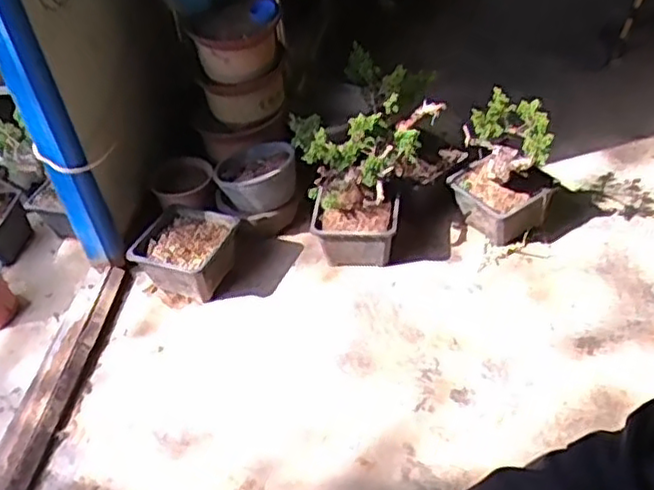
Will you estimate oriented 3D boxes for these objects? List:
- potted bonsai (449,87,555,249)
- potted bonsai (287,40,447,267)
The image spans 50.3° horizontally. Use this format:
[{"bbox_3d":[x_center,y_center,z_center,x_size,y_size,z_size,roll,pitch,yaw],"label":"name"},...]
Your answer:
[{"bbox_3d":[0.342,-0.147,1.327,0.156,0.237,0.167,-29,47,-22],"label":"potted bonsai"},{"bbox_3d":[0.060,-0.166,1.362,0.255,0.262,0.306,18,48,25],"label":"potted bonsai"}]

